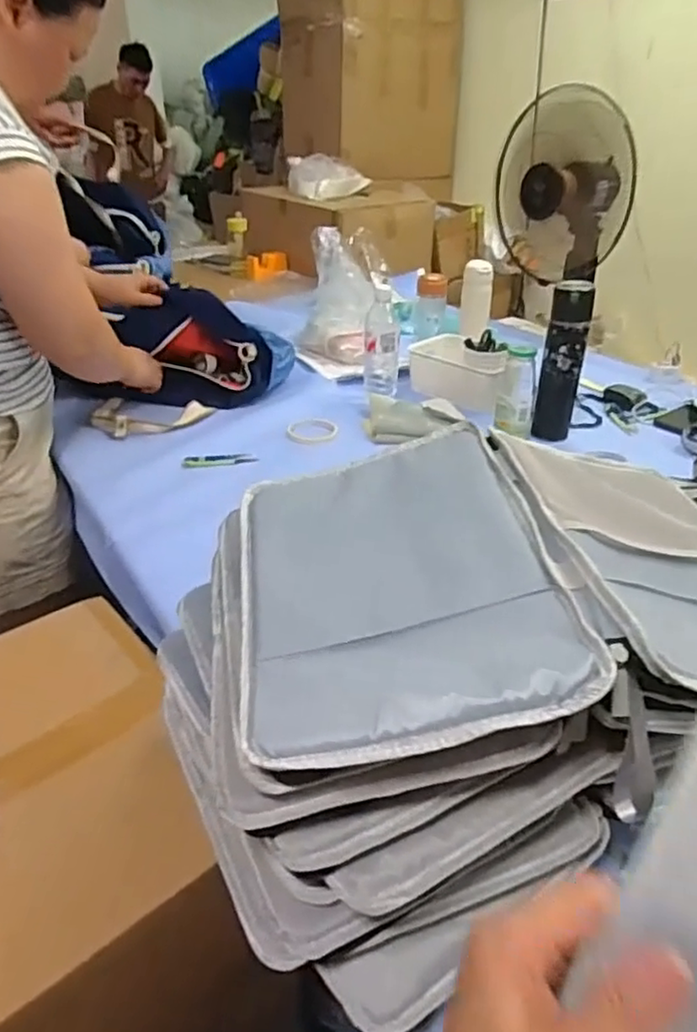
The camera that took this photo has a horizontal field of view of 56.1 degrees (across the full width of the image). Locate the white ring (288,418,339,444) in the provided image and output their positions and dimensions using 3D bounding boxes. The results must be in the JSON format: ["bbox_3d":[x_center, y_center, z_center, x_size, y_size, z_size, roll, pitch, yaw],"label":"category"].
[{"bbox_3d":[-0.066,-0.156,1.190,0.094,0.007,0.098,1,32,0],"label":"white ring"}]

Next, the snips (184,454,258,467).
[{"bbox_3d":[-0.213,-0.096,1.088,0.119,0.015,0.034,-7,33,-12],"label":"snips"}]

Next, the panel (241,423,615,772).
[{"bbox_3d":[0.027,0.038,0.465,0.210,0.010,0.274,-15,40,1],"label":"panel"}]

